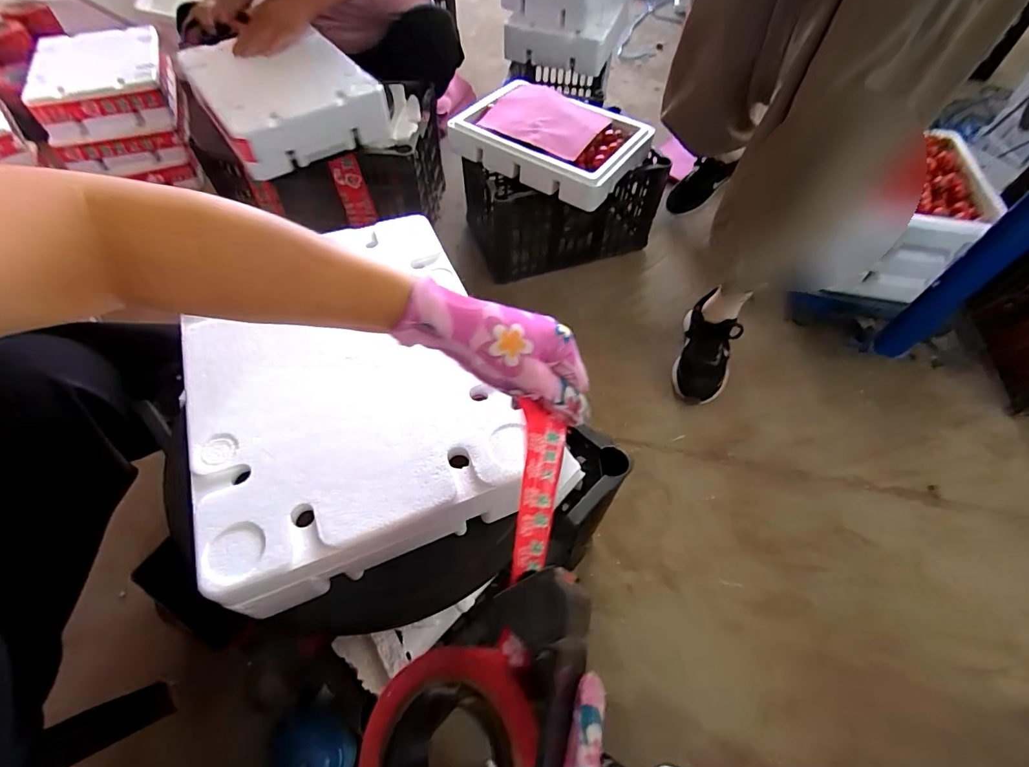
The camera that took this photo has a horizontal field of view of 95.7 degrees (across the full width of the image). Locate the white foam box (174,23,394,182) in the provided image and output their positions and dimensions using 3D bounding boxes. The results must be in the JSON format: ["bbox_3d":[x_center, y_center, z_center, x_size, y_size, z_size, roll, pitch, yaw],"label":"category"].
[{"bbox_3d":[-0.428,-0.543,0.885,0.268,0.092,0.348,-30,61,-19],"label":"white foam box"}]

